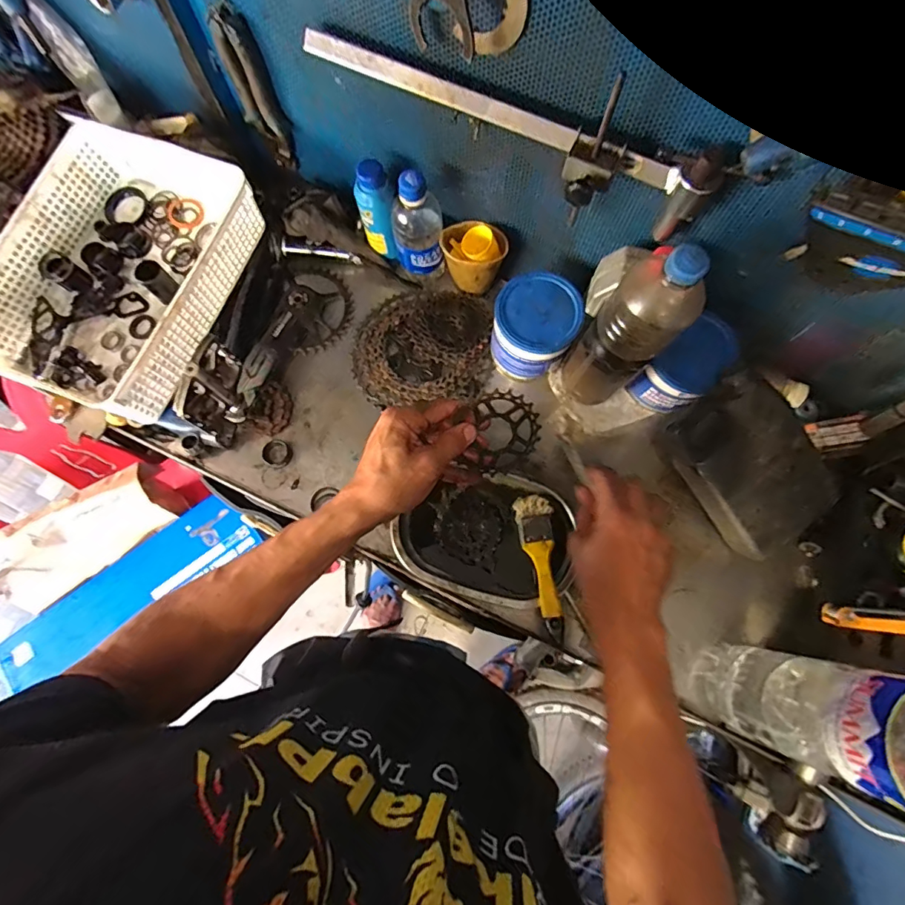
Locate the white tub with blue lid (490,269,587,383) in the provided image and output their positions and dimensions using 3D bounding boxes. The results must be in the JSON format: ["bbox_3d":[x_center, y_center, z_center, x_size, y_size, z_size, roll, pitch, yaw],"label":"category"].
[{"bbox_3d":[0.103,-0.154,0.604,0.098,0.097,0.104,0,75,0],"label":"white tub with blue lid"}]

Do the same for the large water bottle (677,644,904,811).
[{"bbox_3d":[0.317,0.220,0.388,0.097,0.313,0.092,20,76,6],"label":"large water bottle"}]

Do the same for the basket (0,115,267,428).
[{"bbox_3d":[-0.413,-0.224,0.598,0.248,0.100,0.332,23,76,7],"label":"basket"}]

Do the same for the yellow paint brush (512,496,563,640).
[{"bbox_3d":[0.107,0.127,0.544,0.042,0.026,0.157,-10,75,-2],"label":"yellow paint brush"}]

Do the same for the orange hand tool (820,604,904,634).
[{"bbox_3d":[0.447,0.174,0.486,0.114,0.021,0.022,6,75,2],"label":"orange hand tool"}]

